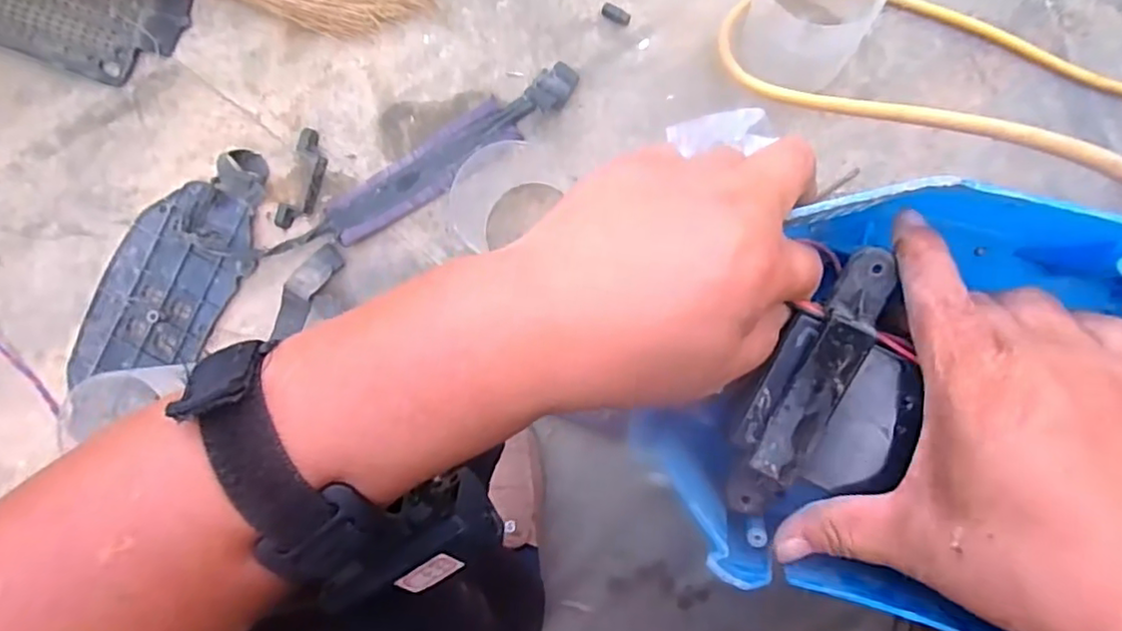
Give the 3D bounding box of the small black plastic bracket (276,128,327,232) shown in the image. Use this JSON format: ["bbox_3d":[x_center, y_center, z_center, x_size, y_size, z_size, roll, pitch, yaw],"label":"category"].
[{"bbox_3d":[-0.318,-0.166,0.758,0.048,0.018,0.120,16,90,7],"label":"small black plastic bracket"}]

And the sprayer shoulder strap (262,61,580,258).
[{"bbox_3d":[-0.165,-0.171,0.731,0.424,0.031,0.064,-32,85,4],"label":"sprayer shoulder strap"}]

